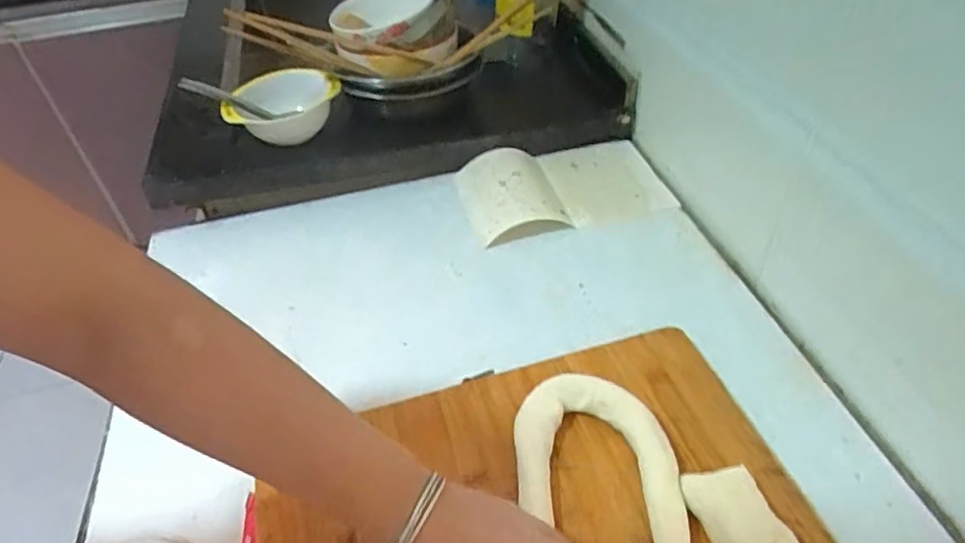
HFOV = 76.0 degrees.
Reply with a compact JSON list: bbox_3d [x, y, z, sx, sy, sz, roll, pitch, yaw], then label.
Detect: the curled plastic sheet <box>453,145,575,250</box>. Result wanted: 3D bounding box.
[{"bbox_3d":[0.031,-0.089,0.709,0.100,0.030,0.139,-11,41,-10],"label":"curled plastic sheet"}]

